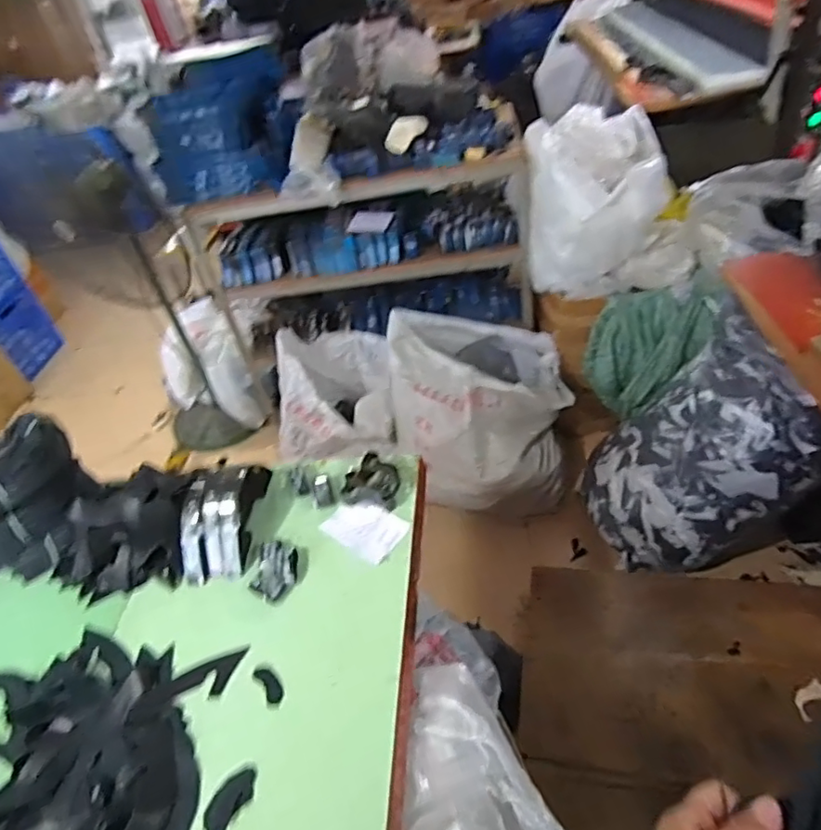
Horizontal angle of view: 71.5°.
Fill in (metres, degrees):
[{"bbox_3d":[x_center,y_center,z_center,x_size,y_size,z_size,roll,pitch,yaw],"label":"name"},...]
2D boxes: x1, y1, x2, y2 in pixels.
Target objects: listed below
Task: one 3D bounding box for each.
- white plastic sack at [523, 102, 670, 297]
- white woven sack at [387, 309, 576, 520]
[{"bbox_3d":[0.554,-0.664,1.764,0.402,0.439,0.402,4,47,12],"label":"white plastic sack"},{"bbox_3d":[0.236,-0.012,1.949,0.580,0.449,0.525,-5,46,3],"label":"white woven sack"}]

